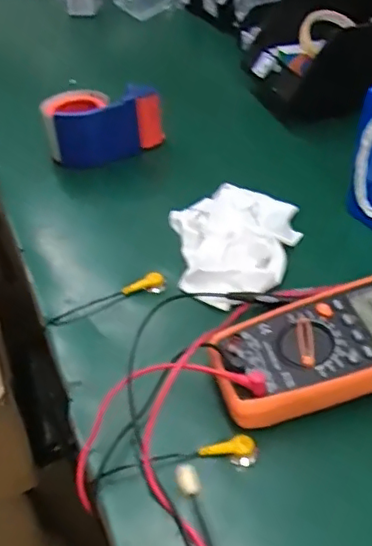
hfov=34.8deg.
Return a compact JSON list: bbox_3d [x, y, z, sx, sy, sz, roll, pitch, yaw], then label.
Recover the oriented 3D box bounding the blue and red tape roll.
[{"bbox_3d":[-0.109,-0.199,0.771,0.146,0.078,0.086,-15,45,-10],"label":"blue and red tape roll"}]

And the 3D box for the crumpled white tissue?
[{"bbox_3d":[0.055,-0.032,0.601,0.126,0.030,0.150,-6,44,-2],"label":"crumpled white tissue"}]

